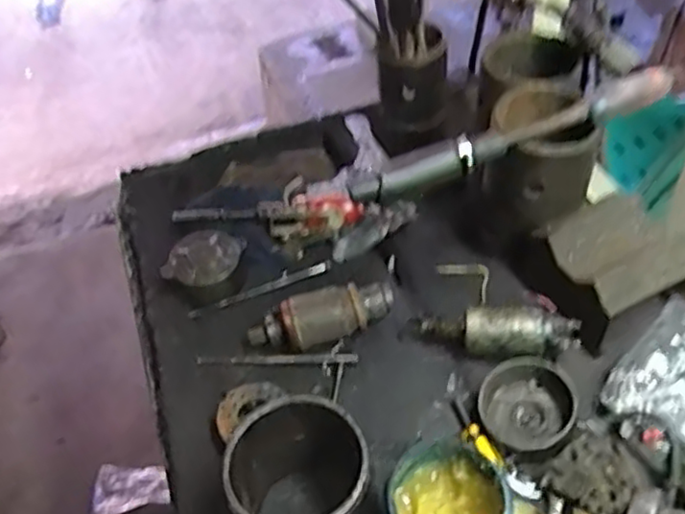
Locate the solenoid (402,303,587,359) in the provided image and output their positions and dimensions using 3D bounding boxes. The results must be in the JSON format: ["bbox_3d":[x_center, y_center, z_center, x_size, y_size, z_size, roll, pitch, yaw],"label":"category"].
[{"bbox_3d":[0.140,0.077,0.659,0.162,0.057,0.046,5,48,10],"label":"solenoid"}]

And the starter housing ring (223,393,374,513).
[{"bbox_3d":[-0.030,0.184,0.534,0.100,0.107,0.108,-3,47,3],"label":"starter housing ring"}]

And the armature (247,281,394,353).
[{"bbox_3d":[-0.021,0.062,0.702,0.152,0.047,0.050,-14,47,-8],"label":"armature"}]

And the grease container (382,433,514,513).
[{"bbox_3d":[0.076,0.198,0.512,0.085,0.093,0.086,-3,47,3],"label":"grease container"}]

